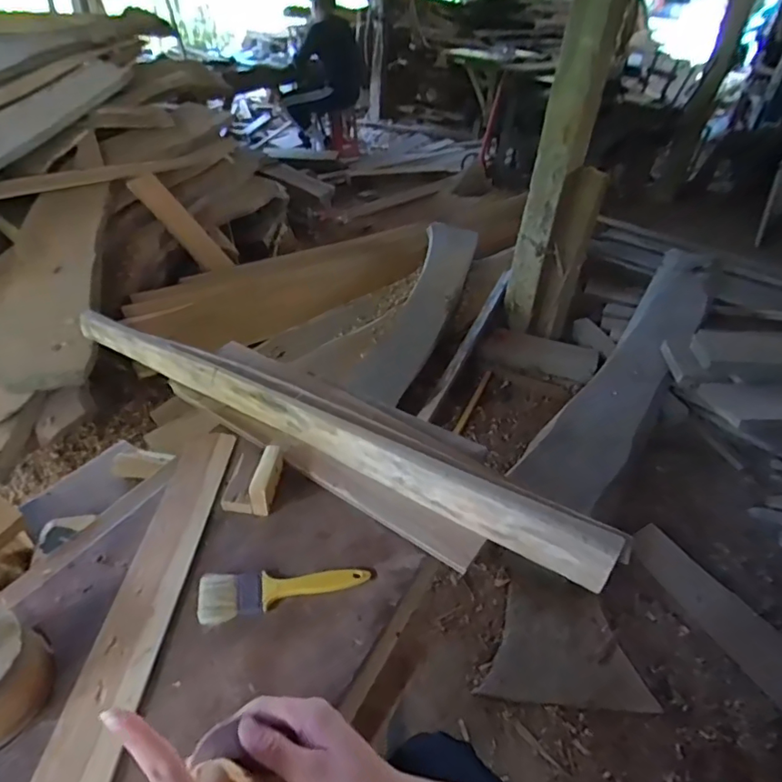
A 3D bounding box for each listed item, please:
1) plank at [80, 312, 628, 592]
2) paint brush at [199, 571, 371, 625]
[{"bbox_3d":[-0.115,0.035,0.734,0.847,0.058,0.080,23,42,21],"label":"plank"},{"bbox_3d":[-0.113,0.216,0.562,0.178,0.014,0.051,-1,39,-8],"label":"paint brush"}]

